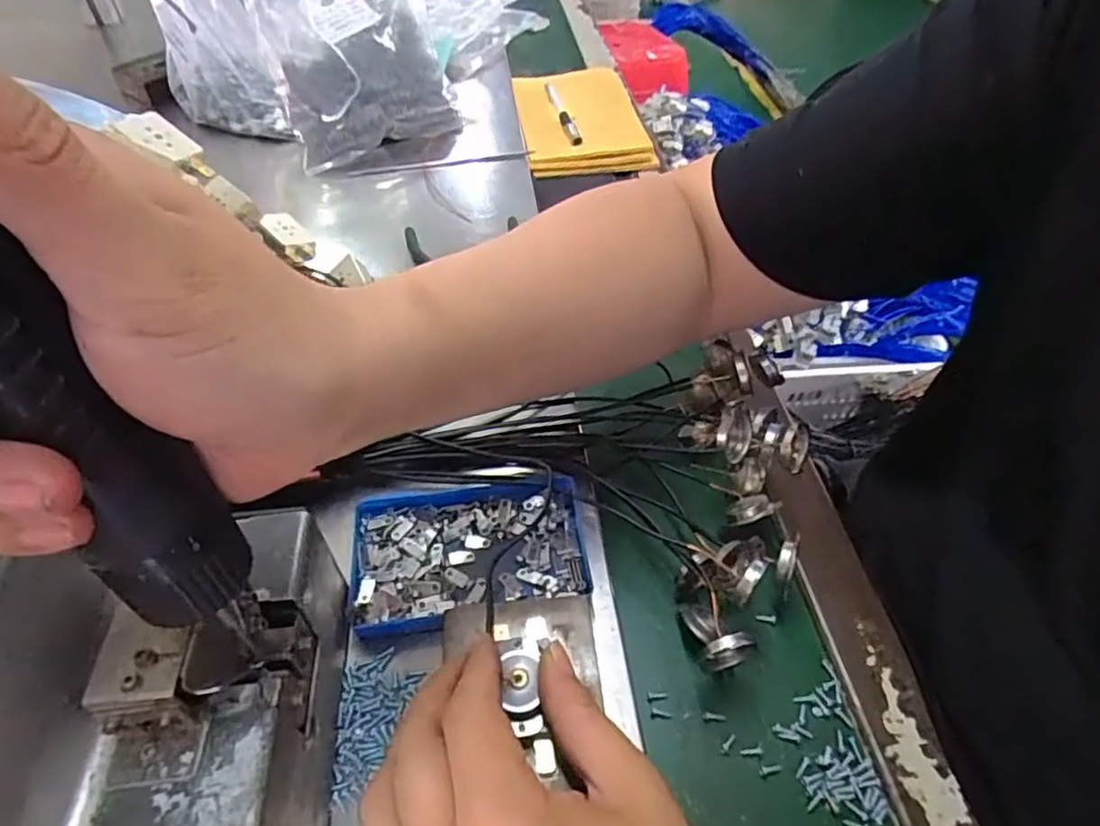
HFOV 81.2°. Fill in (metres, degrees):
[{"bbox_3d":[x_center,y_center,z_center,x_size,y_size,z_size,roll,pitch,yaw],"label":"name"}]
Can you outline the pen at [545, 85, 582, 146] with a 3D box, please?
[{"bbox_3d":[0.014,-0.328,0.694,0.018,0.009,0.152,-3,46,-10],"label":"pen"}]

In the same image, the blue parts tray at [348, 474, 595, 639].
[{"bbox_3d":[-0.040,0.070,0.325,0.111,0.026,0.069,-8,49,-8],"label":"blue parts tray"}]

